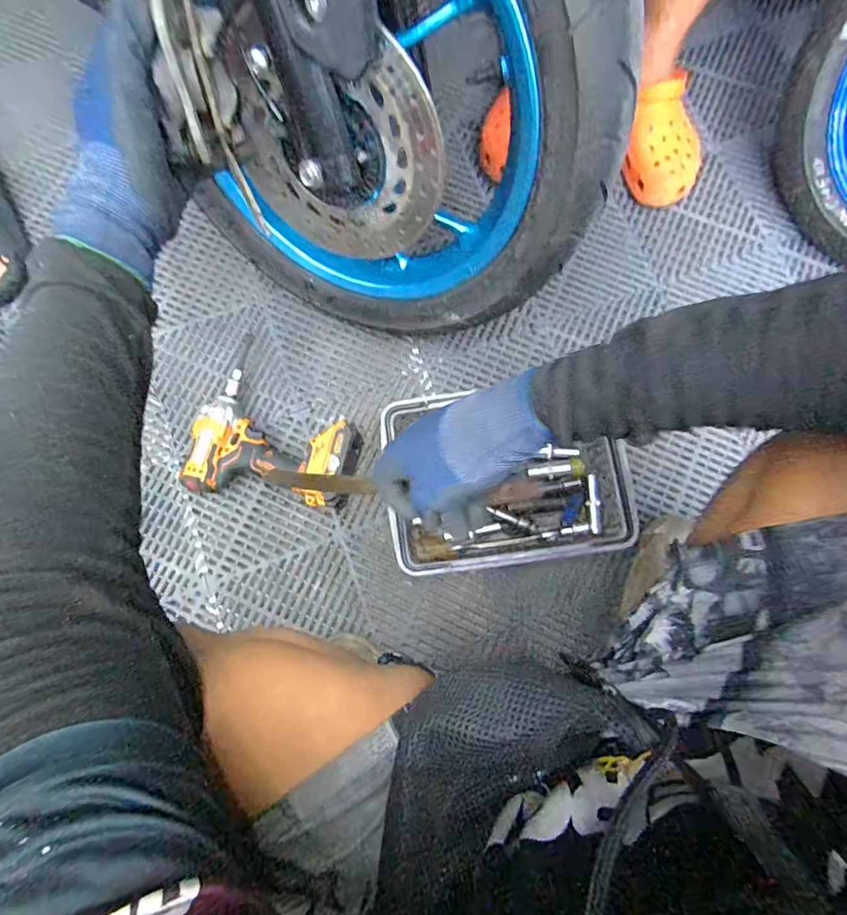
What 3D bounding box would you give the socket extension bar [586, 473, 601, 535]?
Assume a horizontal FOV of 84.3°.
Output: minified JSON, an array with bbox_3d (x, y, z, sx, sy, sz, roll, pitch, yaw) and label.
[{"bbox_3d":[0.234,0.063,0.641,0.017,0.012,0.081,-1,81,-1],"label":"socket extension bar"}]

